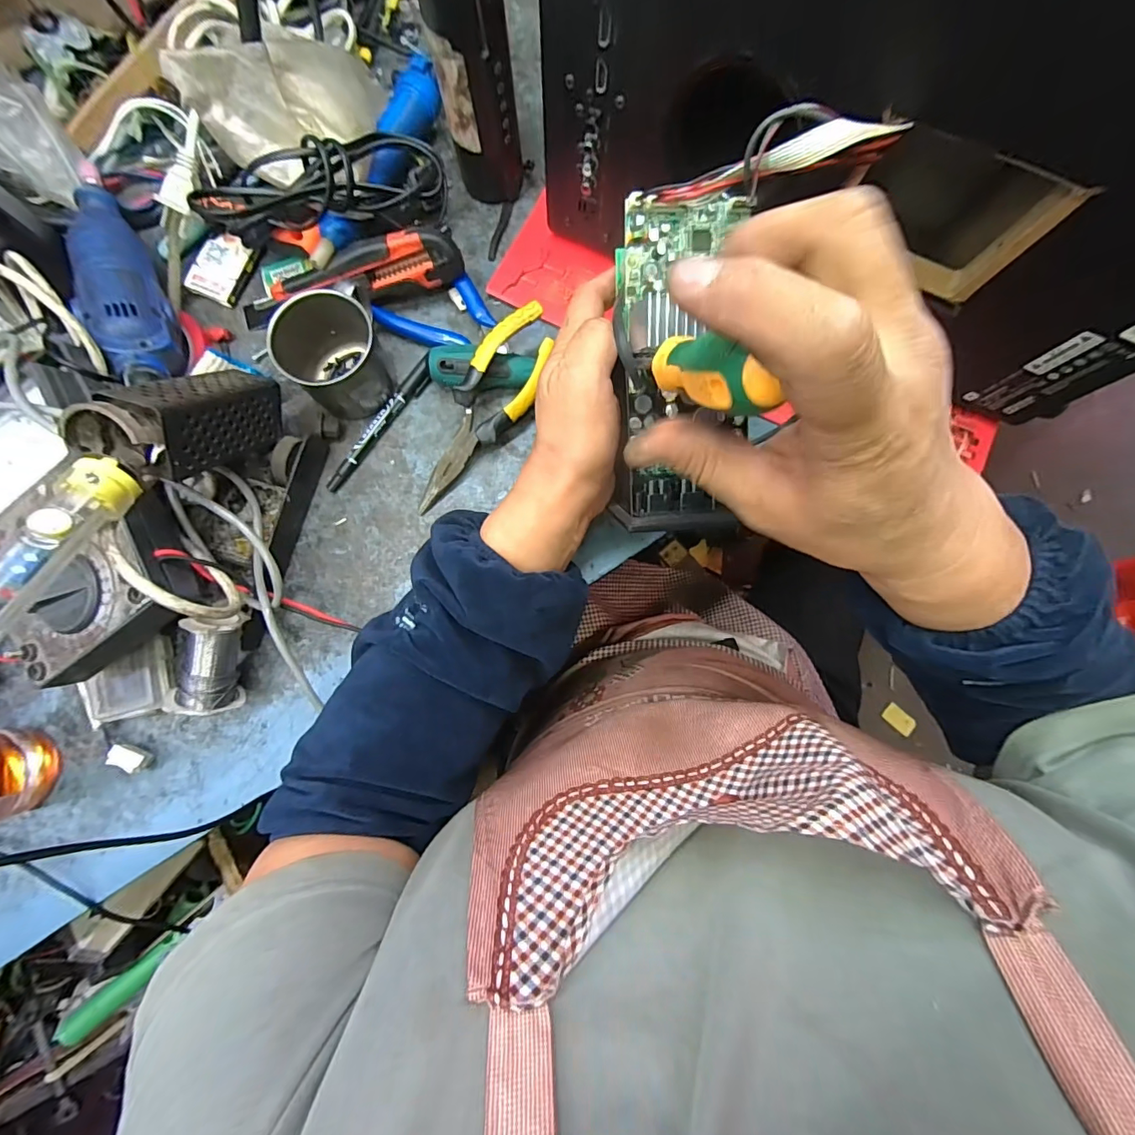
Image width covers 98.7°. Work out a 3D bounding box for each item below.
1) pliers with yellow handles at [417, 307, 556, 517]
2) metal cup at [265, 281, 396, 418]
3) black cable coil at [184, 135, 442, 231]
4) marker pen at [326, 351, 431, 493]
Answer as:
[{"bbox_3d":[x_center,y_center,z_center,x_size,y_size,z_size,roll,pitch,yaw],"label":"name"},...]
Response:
[{"bbox_3d":[-0.061,-0.112,0.356,0.046,0.017,0.164,31,100,3],"label":"pliers with yellow handles"},{"bbox_3d":[-0.169,-0.152,0.355,0.072,0.061,0.074,0,82,-1],"label":"metal cup"},{"bbox_3d":[-0.163,-0.266,0.335,0.154,0.046,0.074,-12,82,-3],"label":"black cable coil"},{"bbox_3d":[-0.142,-0.110,0.376,0.014,0.010,0.125,31,82,3],"label":"marker pen"}]

